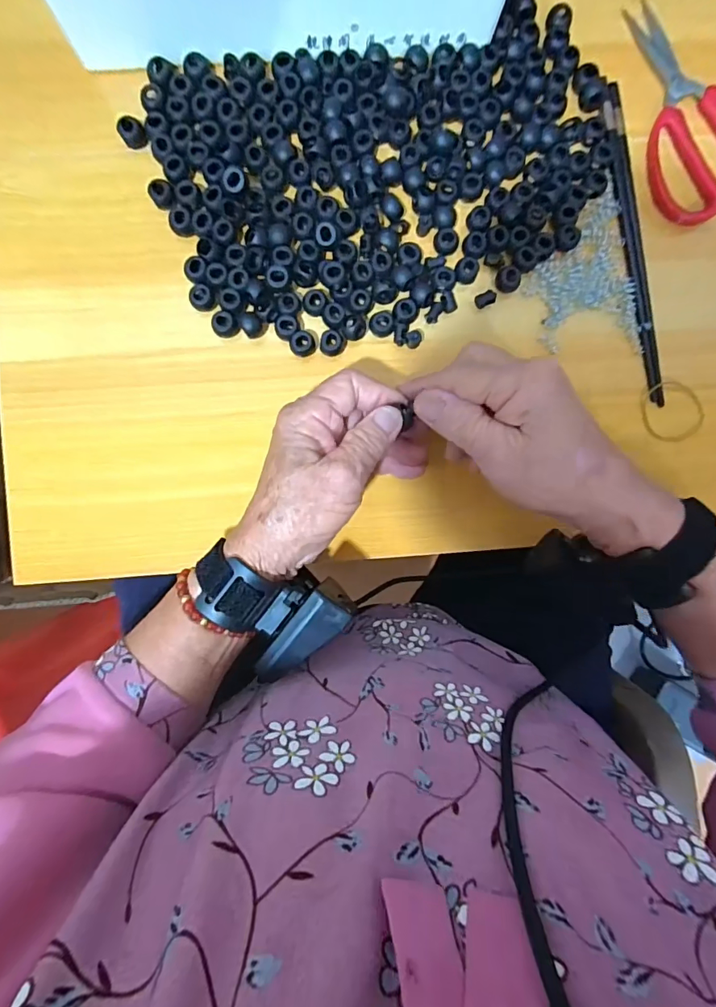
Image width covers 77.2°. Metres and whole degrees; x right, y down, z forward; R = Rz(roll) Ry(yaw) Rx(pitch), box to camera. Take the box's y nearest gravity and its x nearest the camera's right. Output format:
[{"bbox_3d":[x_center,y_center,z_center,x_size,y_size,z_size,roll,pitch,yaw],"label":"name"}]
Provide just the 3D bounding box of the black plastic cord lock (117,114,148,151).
[{"bbox_3d":[-0.155,-0.254,0.308,0.016,0.010,0.017,-40,94,-3],"label":"black plastic cord lock"}]

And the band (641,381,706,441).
[{"bbox_3d":[0.237,-0.070,0.338,0.048,0.005,0.046,-16,93,-4],"label":"band"}]

